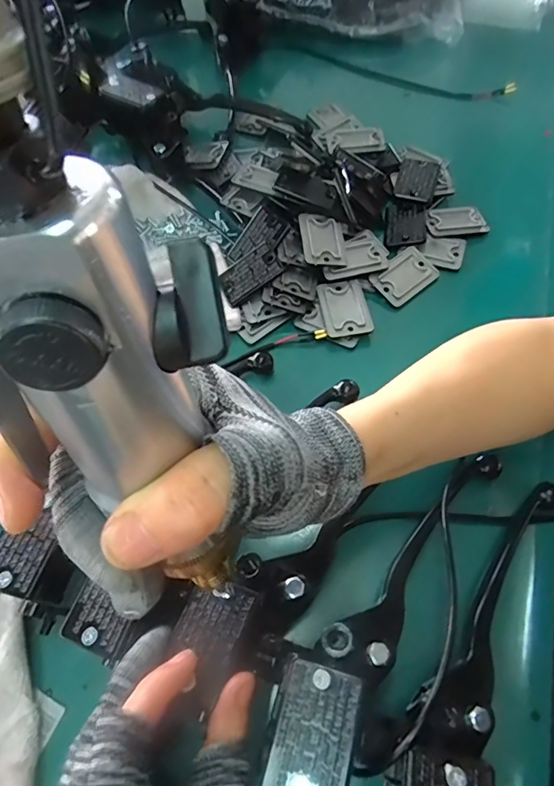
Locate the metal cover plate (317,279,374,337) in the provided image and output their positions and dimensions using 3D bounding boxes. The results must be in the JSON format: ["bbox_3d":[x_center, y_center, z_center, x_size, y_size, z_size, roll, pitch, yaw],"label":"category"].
[{"bbox_3d":[0.054,-0.068,0.388,0.036,0.004,0.052,-12,61,1],"label":"metal cover plate"}]

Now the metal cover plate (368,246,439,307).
[{"bbox_3d":[0.106,-0.096,0.403,0.052,0.005,0.035,-38,83,-15],"label":"metal cover plate"}]

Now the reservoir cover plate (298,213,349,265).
[{"bbox_3d":[0.037,-0.127,0.402,0.034,0.005,0.050,-6,68,-10],"label":"reservoir cover plate"}]

